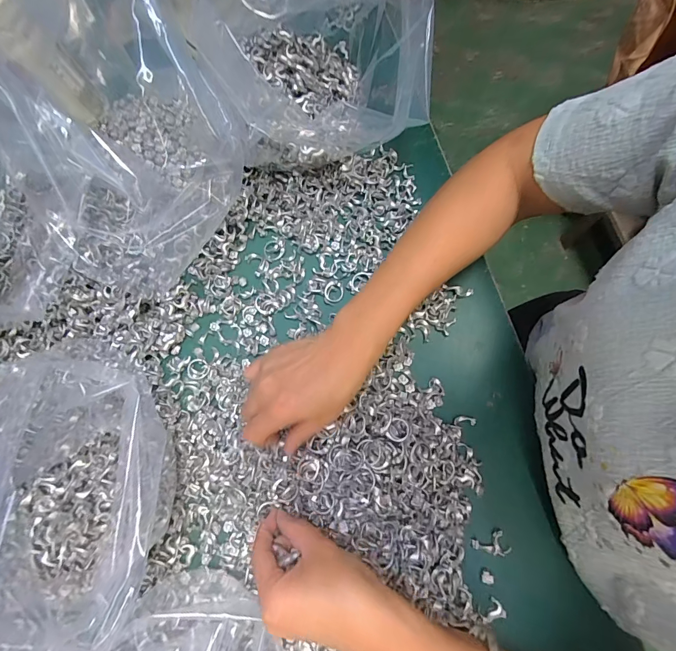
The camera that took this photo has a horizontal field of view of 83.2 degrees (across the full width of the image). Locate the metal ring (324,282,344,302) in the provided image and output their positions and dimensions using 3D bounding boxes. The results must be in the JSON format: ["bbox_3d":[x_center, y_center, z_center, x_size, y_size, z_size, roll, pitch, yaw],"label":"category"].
[{"bbox_3d":[-0.004,-0.035,0.393,0.020,0.004,0.021,-1,74,3],"label":"metal ring"}]

